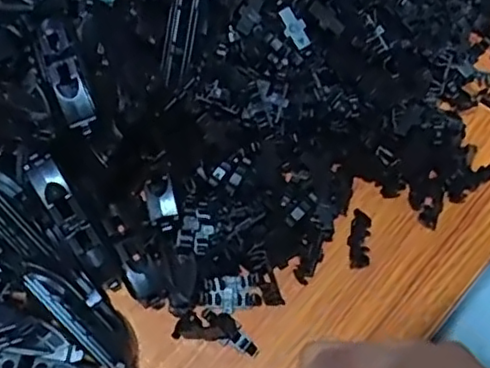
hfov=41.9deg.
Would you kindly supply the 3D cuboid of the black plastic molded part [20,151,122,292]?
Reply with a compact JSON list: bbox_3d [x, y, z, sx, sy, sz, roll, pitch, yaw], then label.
[{"bbox_3d":[-0.089,0.022,0.339,0.018,0.018,0.083,-34,108,-20],"label":"black plastic molded part"}]

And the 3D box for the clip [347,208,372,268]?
[{"bbox_3d":[0.067,0.032,0.372,0.012,0.005,0.036,7,57,4],"label":"clip"}]

